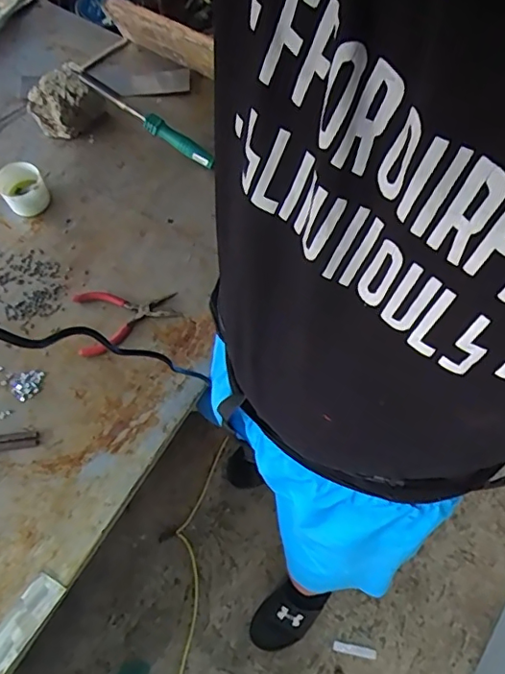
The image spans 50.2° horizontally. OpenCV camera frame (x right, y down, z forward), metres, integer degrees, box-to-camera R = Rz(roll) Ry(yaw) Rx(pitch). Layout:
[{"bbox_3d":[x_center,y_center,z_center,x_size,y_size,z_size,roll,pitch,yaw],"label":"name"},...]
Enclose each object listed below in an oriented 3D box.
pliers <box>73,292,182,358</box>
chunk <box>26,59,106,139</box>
[{"bbox_3d":[-0.181,-0.027,0.775,0.144,0.008,0.097,-7,69,-4],"label":"pliers"},{"bbox_3d":[-0.310,-0.388,0.891,0.107,0.059,0.087,-41,75,-15],"label":"chunk"}]

